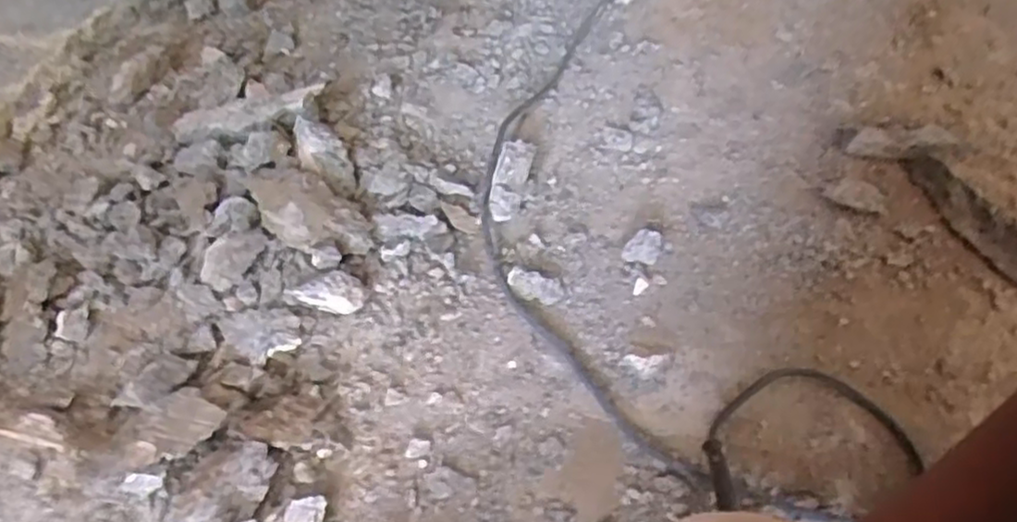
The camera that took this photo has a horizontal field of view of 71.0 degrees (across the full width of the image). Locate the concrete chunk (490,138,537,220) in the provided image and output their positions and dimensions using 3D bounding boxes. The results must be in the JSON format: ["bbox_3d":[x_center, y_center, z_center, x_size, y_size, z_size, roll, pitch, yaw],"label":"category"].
[{"bbox_3d":[0.002,-0.090,0.797,0.033,0.040,0.107,11,53,8],"label":"concrete chunk"}]

